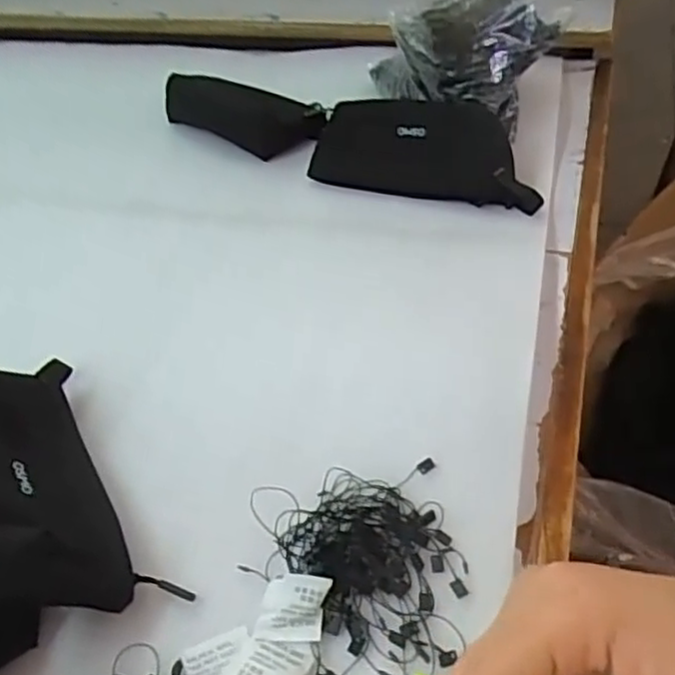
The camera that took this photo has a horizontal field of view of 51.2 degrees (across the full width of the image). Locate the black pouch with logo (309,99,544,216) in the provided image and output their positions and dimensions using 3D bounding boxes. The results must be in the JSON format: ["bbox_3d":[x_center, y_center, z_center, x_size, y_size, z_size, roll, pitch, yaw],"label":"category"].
[{"bbox_3d":[0.084,-0.175,0.655,0.218,0.056,0.091,13,51,19],"label":"black pouch with logo"}]

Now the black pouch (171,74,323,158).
[{"bbox_3d":[-0.097,-0.242,0.759,0.184,0.035,0.095,29,57,30],"label":"black pouch"}]

